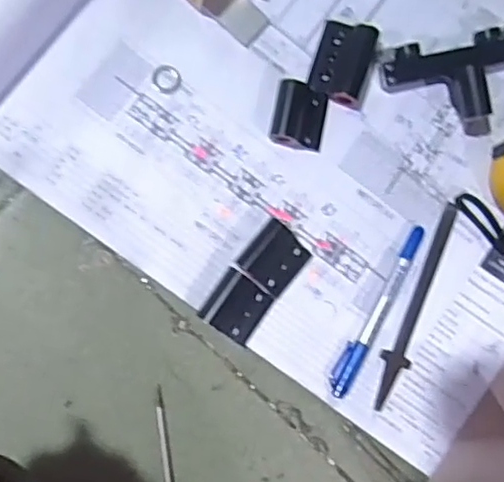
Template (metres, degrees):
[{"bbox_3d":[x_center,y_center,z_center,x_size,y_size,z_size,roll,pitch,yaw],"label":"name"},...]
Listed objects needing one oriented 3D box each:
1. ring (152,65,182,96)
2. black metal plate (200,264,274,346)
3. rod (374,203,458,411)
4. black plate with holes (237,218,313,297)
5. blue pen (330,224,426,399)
[{"bbox_3d":[-0.058,-0.110,0.438,0.020,0.004,0.020,1,87,-9],"label":"ring"},{"bbox_3d":[-0.009,0.044,0.429,0.037,0.011,0.040,34,82,-6],"label":"black metal plate"},{"bbox_3d":[0.117,0.046,0.461,0.020,0.004,0.154,19,84,-7],"label":"rod"},{"bbox_3d":[0.015,0.012,0.434,0.037,0.013,0.042,41,82,-4],"label":"black plate with holes"},{"bbox_3d":[0.087,0.047,0.445,0.014,0.008,0.129,30,83,-6],"label":"blue pen"}]

